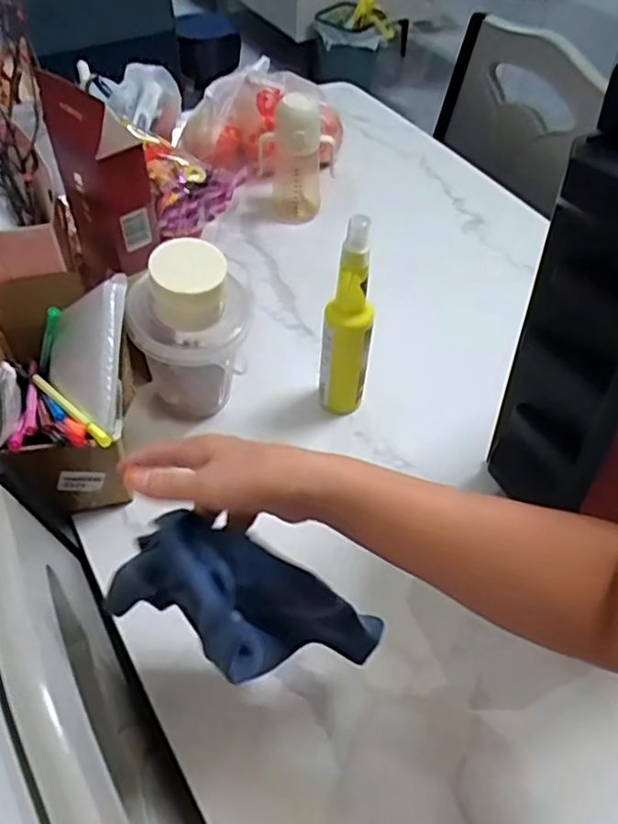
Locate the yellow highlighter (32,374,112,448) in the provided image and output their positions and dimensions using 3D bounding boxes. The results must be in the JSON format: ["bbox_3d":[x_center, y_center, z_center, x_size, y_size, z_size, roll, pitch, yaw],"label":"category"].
[{"bbox_3d":[-0.219,-0.005,0.583,0.010,0.011,0.160,-35,41,-25],"label":"yellow highlighter"}]

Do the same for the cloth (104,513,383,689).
[{"bbox_3d":[-0.035,0.142,0.436,0.184,0.088,0.083,26,48,-16],"label":"cloth"}]

